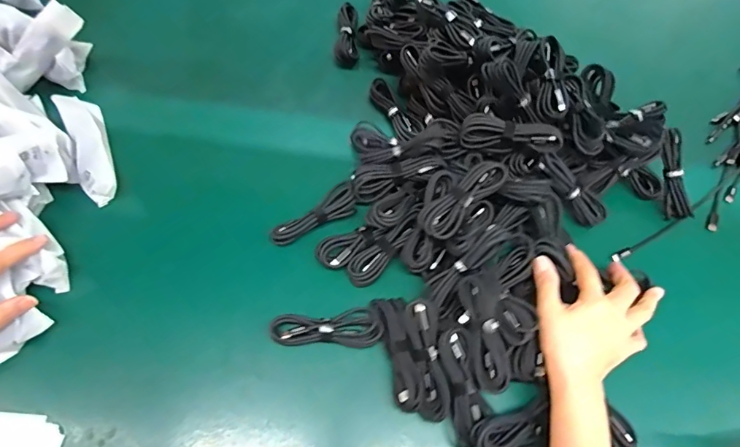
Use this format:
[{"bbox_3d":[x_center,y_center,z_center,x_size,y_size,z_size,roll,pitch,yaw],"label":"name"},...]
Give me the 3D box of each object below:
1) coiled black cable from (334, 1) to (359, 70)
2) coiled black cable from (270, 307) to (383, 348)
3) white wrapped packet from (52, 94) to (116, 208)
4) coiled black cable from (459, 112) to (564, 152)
[{"bbox_3d":[-0.036,-0.278,0.643,0.033,0.026,0.103,-1,63,-4],"label":"coiled black cable"},{"bbox_3d":[-0.044,0.109,0.443,0.109,0.011,0.038,-4,63,-6],"label":"coiled black cable"},{"bbox_3d":[-0.343,-0.096,0.524,0.059,0.044,0.160,-24,67,-15],"label":"white wrapped packet"},{"bbox_3d":[0.158,-0.101,0.494,0.108,0.035,0.023,11,63,2],"label":"coiled black cable"}]

